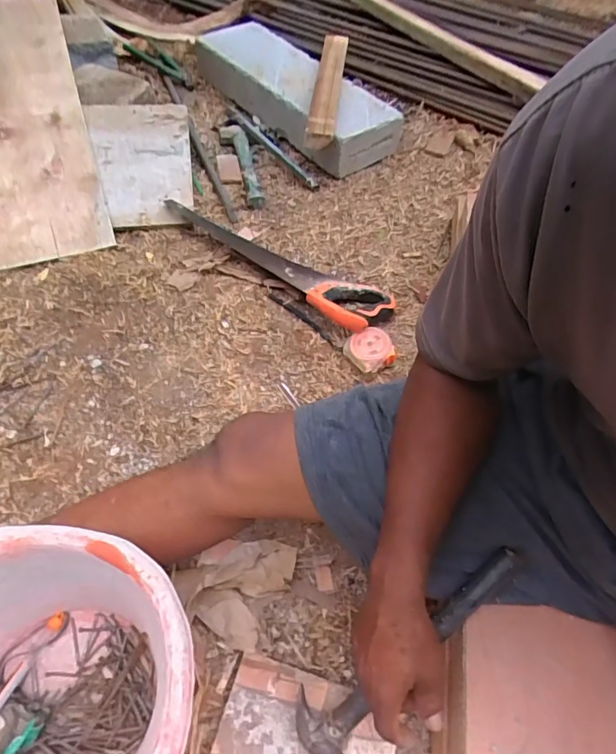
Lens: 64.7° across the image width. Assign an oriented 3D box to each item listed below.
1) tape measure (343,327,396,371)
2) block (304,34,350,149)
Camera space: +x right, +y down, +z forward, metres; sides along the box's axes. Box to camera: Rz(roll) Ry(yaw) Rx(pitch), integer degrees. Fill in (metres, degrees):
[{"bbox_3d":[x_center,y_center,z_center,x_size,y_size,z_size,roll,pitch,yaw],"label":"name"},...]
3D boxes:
[{"bbox_3d":[0.106,-0.047,0.845,0.077,0.042,0.079,-35,62,-23],"label":"tape measure"},{"bbox_3d":[0.049,-0.682,1.113,0.056,0.040,0.477,6,57,2],"label":"block"}]

